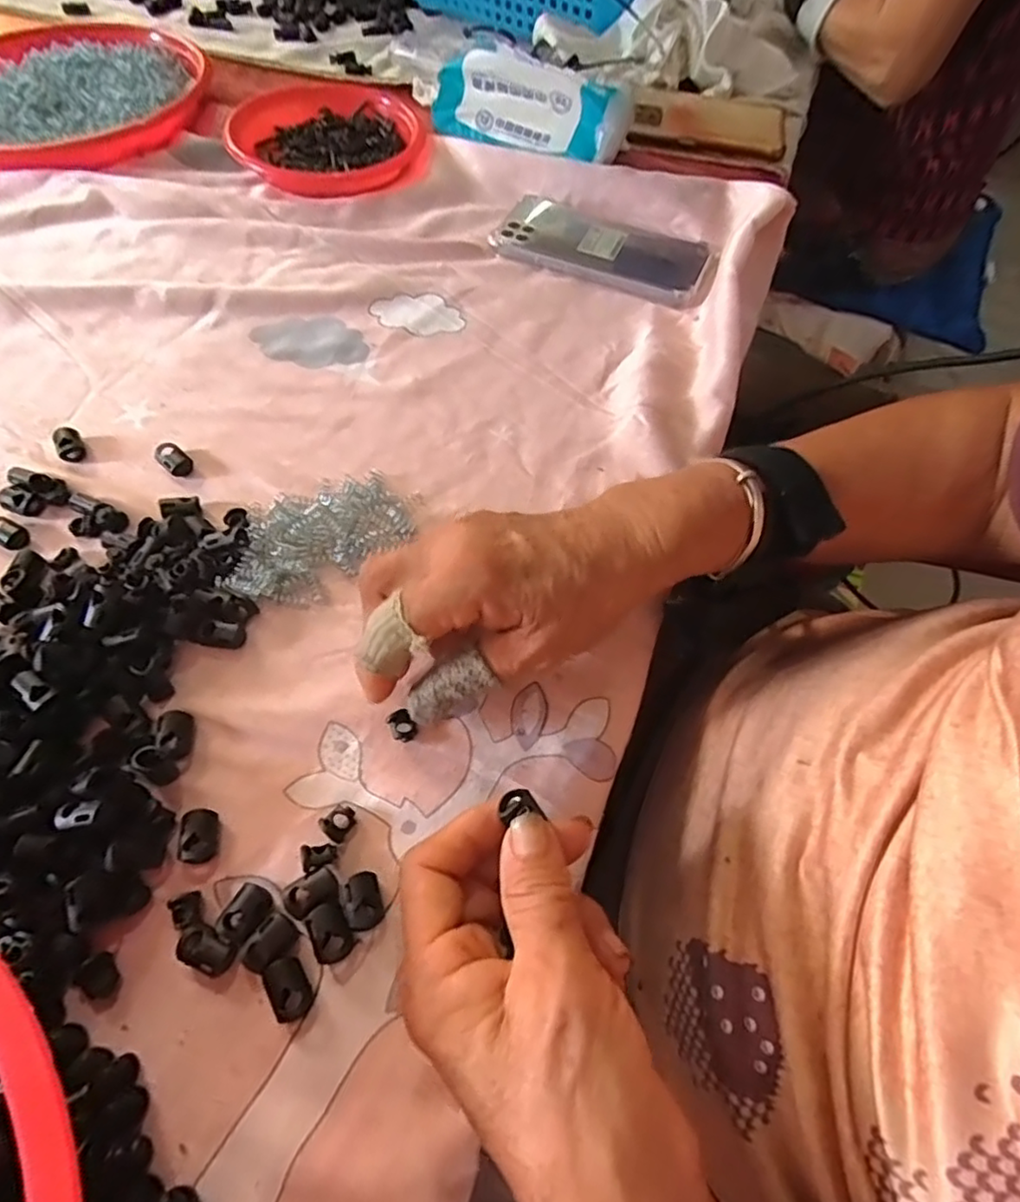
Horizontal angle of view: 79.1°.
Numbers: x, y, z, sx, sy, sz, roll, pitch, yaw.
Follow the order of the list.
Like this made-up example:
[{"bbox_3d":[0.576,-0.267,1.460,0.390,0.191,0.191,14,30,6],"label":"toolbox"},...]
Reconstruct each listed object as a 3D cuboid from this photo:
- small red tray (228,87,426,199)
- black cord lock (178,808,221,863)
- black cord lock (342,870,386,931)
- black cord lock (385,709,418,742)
[{"bbox_3d":[-0.164,-0.432,0.558,0.162,0.019,0.193,-6,61,-6],"label":"small red tray"},{"bbox_3d":[-0.128,0.097,0.254,0.013,0.010,0.020,-3,61,-5],"label":"black cord lock"},{"bbox_3d":[-0.058,0.118,0.244,0.014,0.010,0.020,-17,63,-12],"label":"black cord lock"},{"bbox_3d":[-0.049,0.056,0.280,0.011,0.005,0.014,-27,65,-16],"label":"black cord lock"}]

